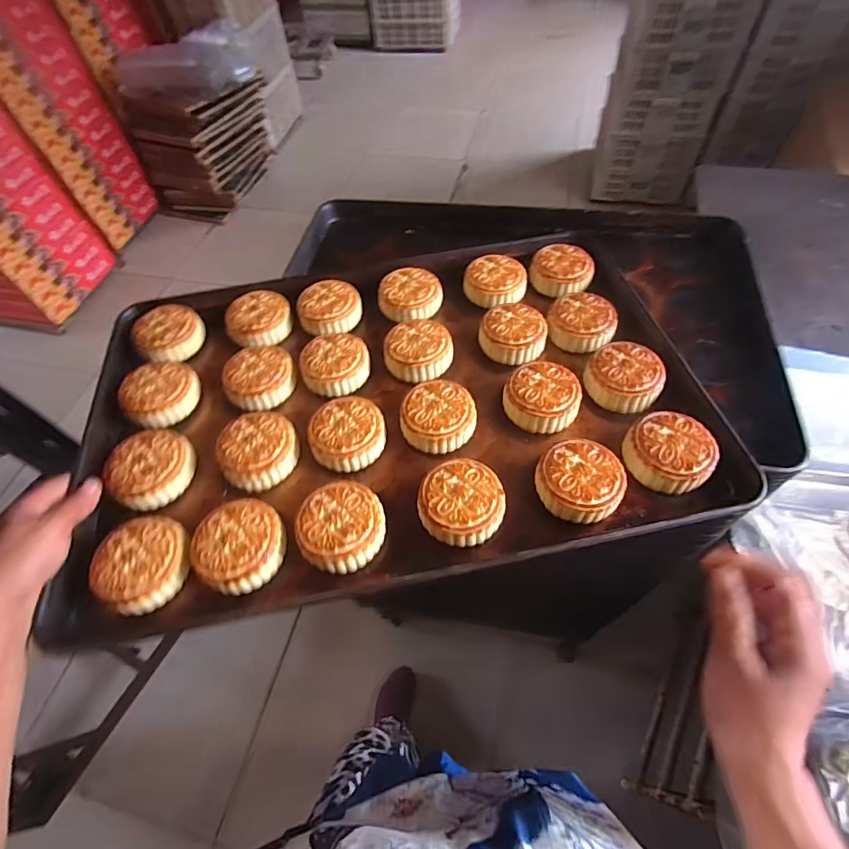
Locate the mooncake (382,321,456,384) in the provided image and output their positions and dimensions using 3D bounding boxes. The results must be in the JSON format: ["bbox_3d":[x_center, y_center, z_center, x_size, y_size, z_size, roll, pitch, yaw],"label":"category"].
[{"bbox_3d":[-0.006,-0.083,0.510,0.074,0.027,0.068,-2,58,3],"label":"mooncake"}]

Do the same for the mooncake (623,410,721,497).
[{"bbox_3d":[0.223,0.024,0.416,0.067,0.028,0.073,-2,58,3],"label":"mooncake"}]

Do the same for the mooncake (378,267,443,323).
[{"bbox_3d":[-0.019,-0.157,0.558,0.071,0.023,0.075,-2,58,3],"label":"mooncake"}]

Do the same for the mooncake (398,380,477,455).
[{"bbox_3d":[0.013,-0.009,0.456,0.072,0.026,0.069,-2,58,3],"label":"mooncake"}]

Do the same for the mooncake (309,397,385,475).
[{"bbox_3d":[-0.075,0.010,0.452,0.070,0.031,0.068,-2,58,3],"label":"mooncake"}]

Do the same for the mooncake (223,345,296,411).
[{"bbox_3d":[-0.179,-0.053,0.500,0.072,0.031,0.071,-2,58,3],"label":"mooncake"}]

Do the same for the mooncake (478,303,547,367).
[{"bbox_3d":[0.099,-0.102,0.515,0.073,0.026,0.066,10,59,10],"label":"mooncake"}]

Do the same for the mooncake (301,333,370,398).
[{"bbox_3d":[-0.096,-0.066,0.504,0.071,0.031,0.066,-2,58,3],"label":"mooncake"}]

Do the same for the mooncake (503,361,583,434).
[{"bbox_3d":[0.118,-0.028,0.463,0.071,0.028,0.068,-6,57,0],"label":"mooncake"}]

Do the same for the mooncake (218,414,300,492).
[{"bbox_3d":[-0.160,0.022,0.445,0.072,0.028,0.070,-2,58,3],"label":"mooncake"}]

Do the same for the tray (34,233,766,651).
[{"bbox_3d":[-0.038,-0.034,0.480,0.582,0.051,0.391,-10,58,-2],"label":"tray"}]

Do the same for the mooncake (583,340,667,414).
[{"bbox_3d":[0.205,-0.049,0.471,0.070,0.029,0.070,-2,58,3],"label":"mooncake"}]

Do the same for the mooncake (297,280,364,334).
[{"bbox_3d":[-0.113,-0.141,0.553,0.074,0.027,0.074,-2,58,3],"label":"mooncake"}]

